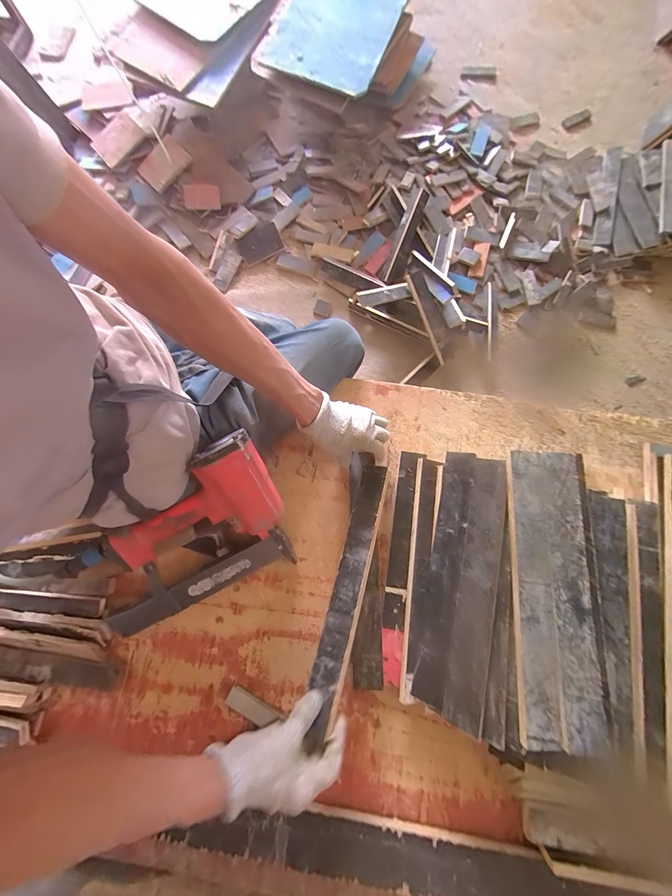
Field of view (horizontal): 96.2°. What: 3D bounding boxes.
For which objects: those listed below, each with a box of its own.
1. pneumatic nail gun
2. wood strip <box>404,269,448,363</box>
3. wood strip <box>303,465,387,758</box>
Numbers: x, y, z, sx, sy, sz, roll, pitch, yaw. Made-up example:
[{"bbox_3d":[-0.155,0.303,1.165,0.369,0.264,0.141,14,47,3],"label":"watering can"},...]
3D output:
[{"bbox_3d":[-0.229,0.129,0.479,0.301,0.071,0.226,-23,110,-1],"label":"pneumatic nail gun"},{"bbox_3d":[0.384,-0.538,1.219,0.030,0.082,0.393,-23,91,-45],"label":"wood strip"},{"bbox_3d":[0.018,0.205,0.453,0.050,0.013,0.375,2,65,34],"label":"wood strip"}]

